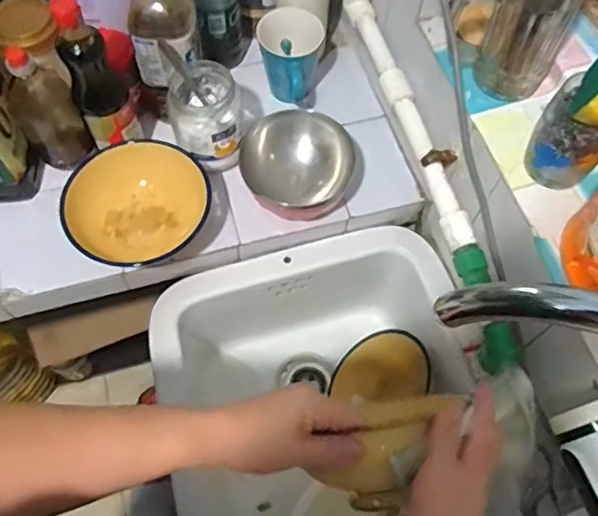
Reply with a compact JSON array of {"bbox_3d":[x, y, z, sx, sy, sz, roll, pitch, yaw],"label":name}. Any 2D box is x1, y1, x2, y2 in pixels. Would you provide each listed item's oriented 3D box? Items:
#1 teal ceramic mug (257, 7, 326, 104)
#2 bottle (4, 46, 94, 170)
[{"bbox_3d":[-0.009,-0.262,0.796,0.085,0.108,0.094,-7,64,-6],"label":"teal ceramic mug"},{"bbox_3d":[-0.324,-0.194,0.731,0.076,0.177,0.077,-26,68,-14],"label":"bottle"}]

